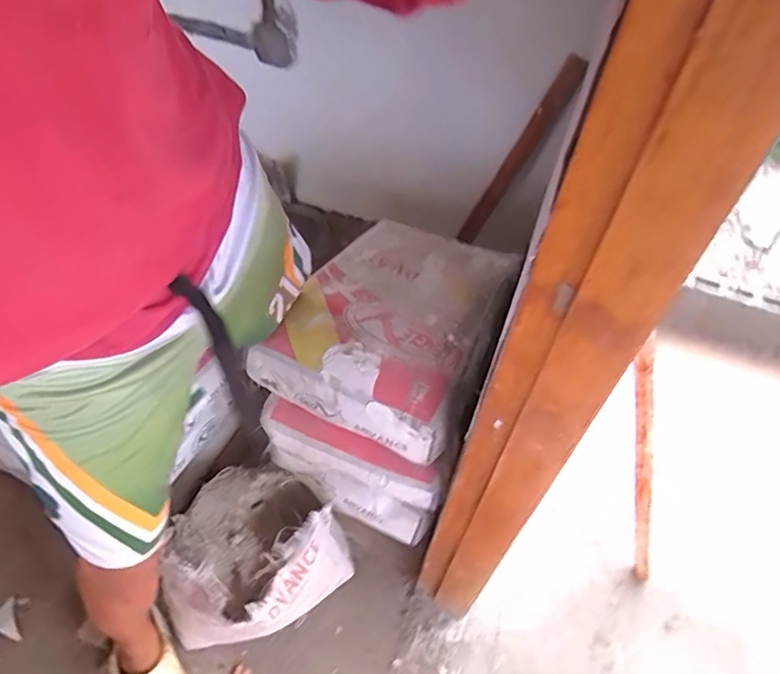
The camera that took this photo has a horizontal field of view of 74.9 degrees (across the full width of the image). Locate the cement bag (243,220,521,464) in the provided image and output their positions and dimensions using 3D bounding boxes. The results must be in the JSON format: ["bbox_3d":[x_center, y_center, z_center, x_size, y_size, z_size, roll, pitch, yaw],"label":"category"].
[{"bbox_3d":[0.022,-0.040,0.983,0.337,0.134,0.483,21,47,13],"label":"cement bag"}]

